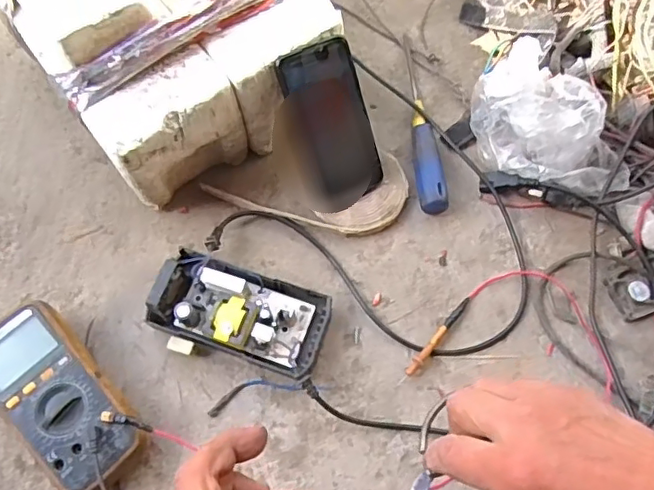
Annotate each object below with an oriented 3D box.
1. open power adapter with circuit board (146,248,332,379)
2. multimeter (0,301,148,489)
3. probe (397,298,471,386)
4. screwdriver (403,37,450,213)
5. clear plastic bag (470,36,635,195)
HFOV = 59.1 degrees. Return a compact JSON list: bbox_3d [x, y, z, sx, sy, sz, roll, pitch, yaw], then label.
[{"bbox_3d":[-0.084,0.069,0.562,0.164,0.053,0.095,17,70,5],"label":"open power adapter with circuit board"},{"bbox_3d":[-0.245,0.141,0.536,0.090,0.052,0.178,-42,75,-14],"label":"multimeter"},{"bbox_3d":[0.109,0.095,0.577,0.011,0.014,0.113,40,75,13],"label":"probe"},{"bbox_3d":[0.106,-0.144,0.664,0.028,0.026,0.238,-4,70,-1],"label":"screwdriver"},{"bbox_3d":[0.235,-0.115,0.620,0.102,0.100,0.177,-37,75,-13],"label":"clear plastic bag"}]

